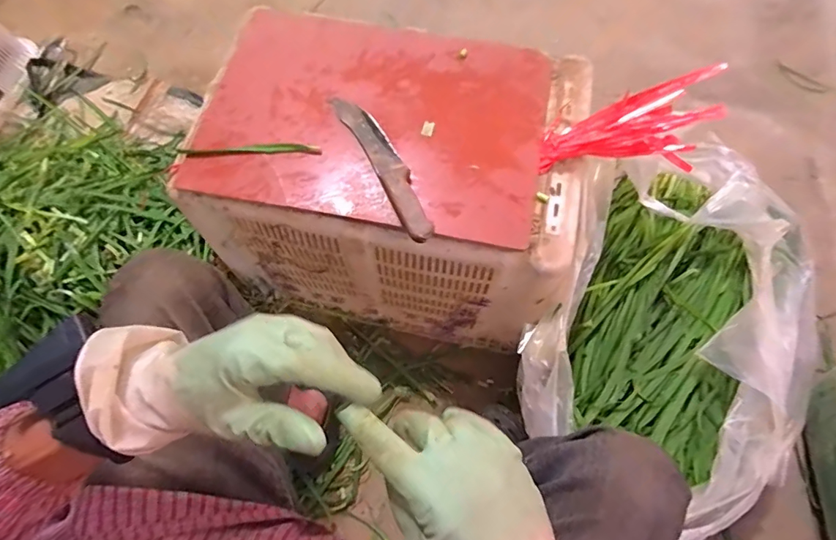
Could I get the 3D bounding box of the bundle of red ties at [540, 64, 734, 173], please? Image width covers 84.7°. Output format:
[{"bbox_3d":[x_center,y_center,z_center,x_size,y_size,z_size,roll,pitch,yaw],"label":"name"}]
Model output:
[{"bbox_3d":[0.285,-0.195,0.626,0.218,0.136,0.065,-4,69,0],"label":"bundle of red ties"}]

